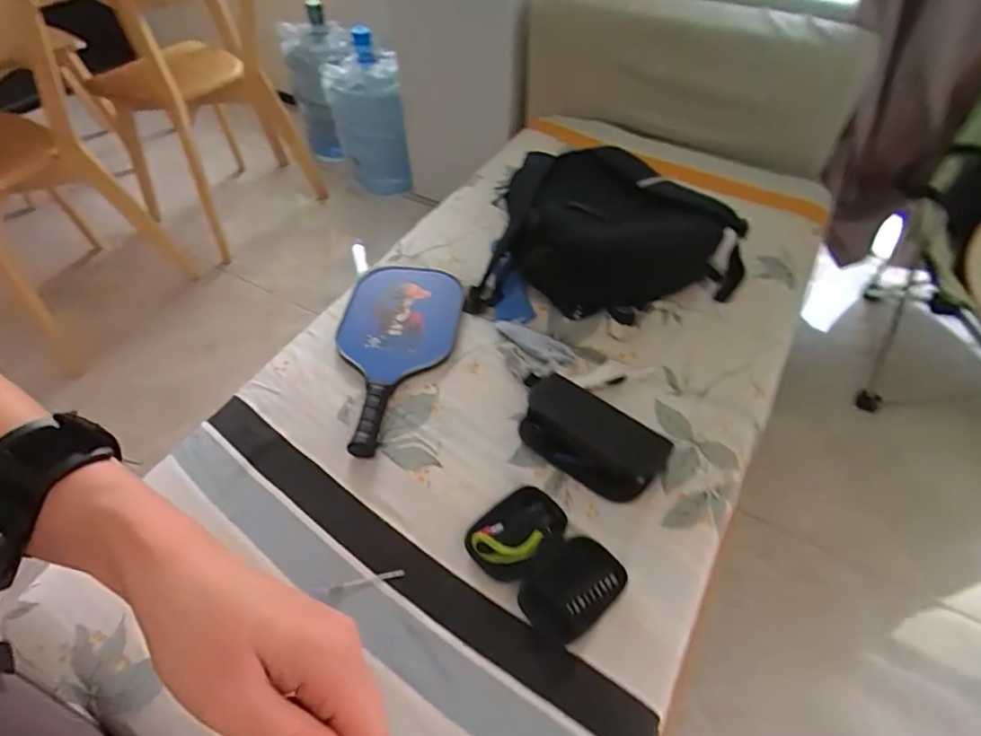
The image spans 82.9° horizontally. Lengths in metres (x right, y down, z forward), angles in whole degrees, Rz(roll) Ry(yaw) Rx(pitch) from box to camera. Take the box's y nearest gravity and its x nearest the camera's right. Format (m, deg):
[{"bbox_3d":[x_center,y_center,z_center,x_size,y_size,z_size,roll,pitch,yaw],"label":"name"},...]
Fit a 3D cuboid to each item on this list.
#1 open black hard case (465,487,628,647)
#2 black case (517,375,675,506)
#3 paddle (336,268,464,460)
[{"bbox_3d":[0.067,0.233,0.679,0.122,0.030,0.177,-35,57,-25],"label":"open black hard case"},{"bbox_3d":[0.136,0.095,0.772,0.207,0.064,0.106,30,56,24],"label":"black case"},{"bbox_3d":[-0.163,-0.029,0.903,0.189,0.027,0.390,8,52,3],"label":"paddle"}]

